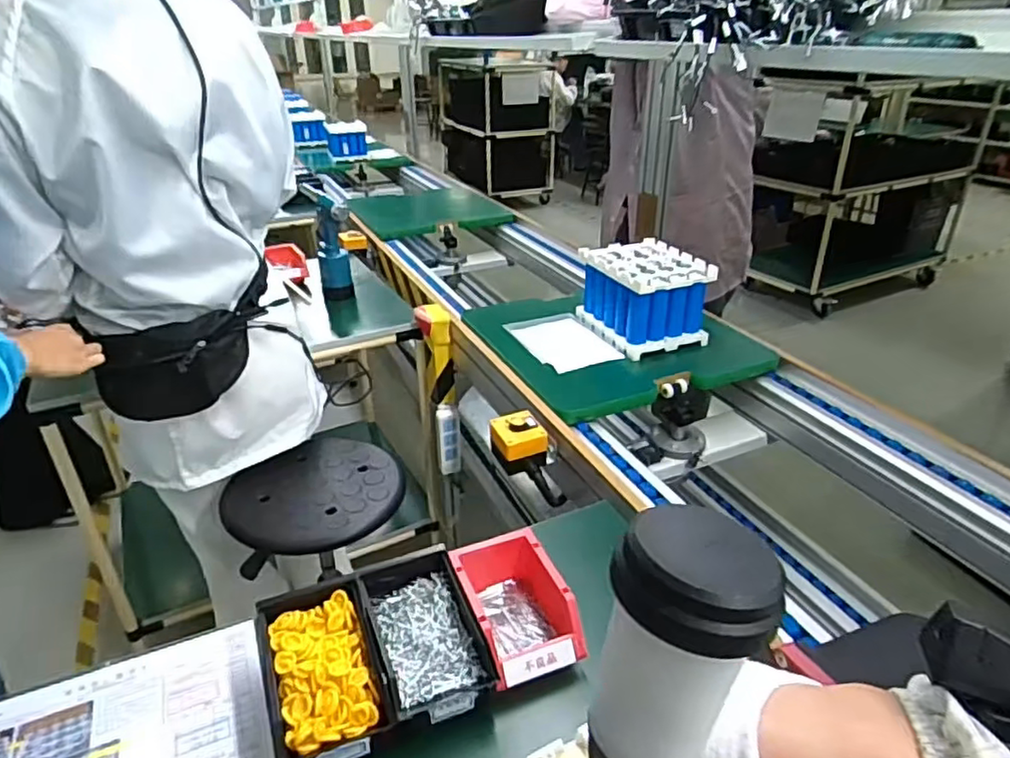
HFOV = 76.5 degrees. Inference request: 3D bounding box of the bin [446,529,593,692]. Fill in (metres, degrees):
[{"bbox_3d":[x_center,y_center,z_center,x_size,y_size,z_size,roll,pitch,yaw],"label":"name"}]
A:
[{"bbox_3d":[0.010,0.259,0.724,0.102,0.077,0.159,-12,31,-19],"label":"bin"}]

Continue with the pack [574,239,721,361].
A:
[{"bbox_3d":[0.281,-0.171,1.313,0.186,0.151,0.230,-10,31,-16],"label":"pack"}]

